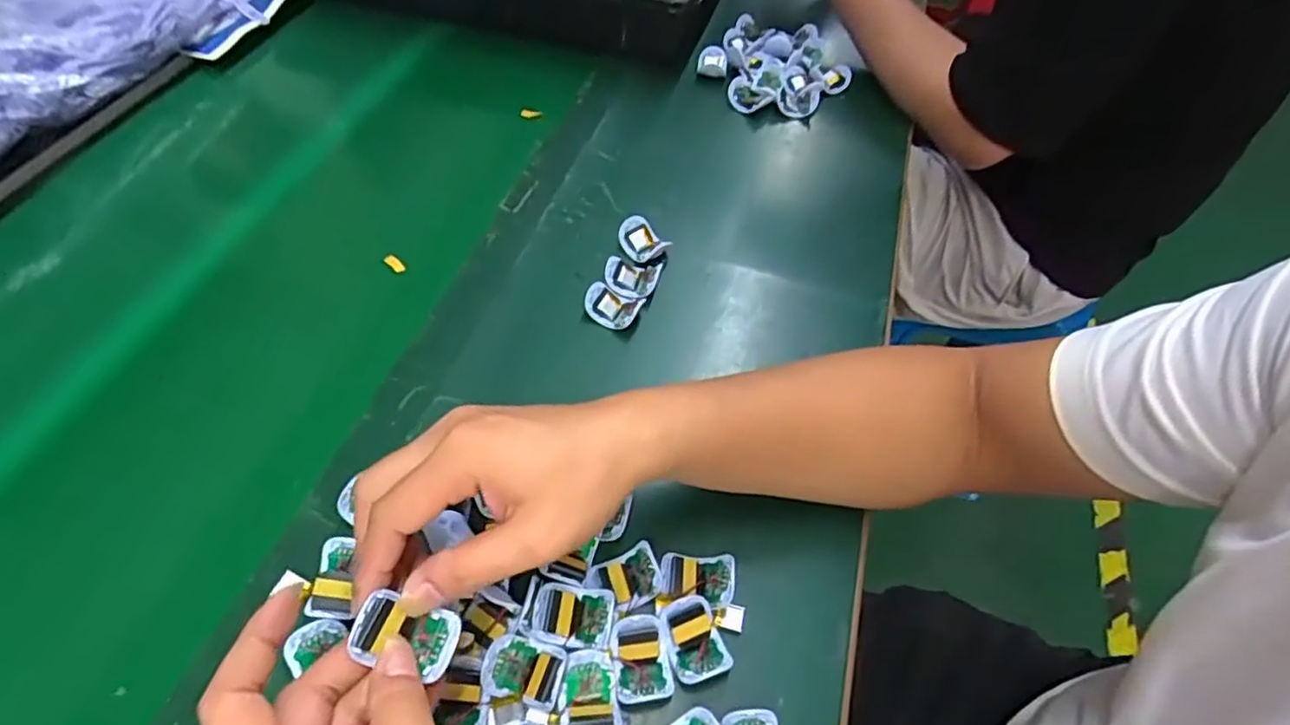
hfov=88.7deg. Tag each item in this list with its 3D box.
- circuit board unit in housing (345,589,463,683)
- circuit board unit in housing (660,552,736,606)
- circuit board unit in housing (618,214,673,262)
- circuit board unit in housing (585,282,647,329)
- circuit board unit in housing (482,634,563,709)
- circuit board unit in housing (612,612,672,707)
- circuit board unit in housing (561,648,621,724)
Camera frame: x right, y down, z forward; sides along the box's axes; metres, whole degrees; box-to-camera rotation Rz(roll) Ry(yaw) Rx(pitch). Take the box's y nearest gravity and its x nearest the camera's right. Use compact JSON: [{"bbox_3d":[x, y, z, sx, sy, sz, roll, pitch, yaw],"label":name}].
[{"bbox_3d":[-0.102,0.116,0.284,0.042,0.011,0.026,22,48,-7],"label":"circuit board unit in housing"},{"bbox_3d":[0.030,0.122,0.377,0.041,0.012,0.027,4,54,-1],"label":"circuit board unit in housing"},{"bbox_3d":[-0.002,-0.101,0.541,0.028,0.018,0.040,-26,60,-20],"label":"circuit board unit in housing"},{"bbox_3d":[-0.024,-0.042,0.500,0.042,0.016,0.029,13,55,6],"label":"circuit board unit in housing"},{"bbox_3d":[-0.063,0.159,0.342,0.039,0.009,0.029,13,55,6],"label":"circuit board unit in housing"},{"bbox_3d":[-0.003,0.155,0.350,0.029,0.009,0.047,-6,55,-8],"label":"circuit board unit in housing"},{"bbox_3d":[-0.028,0.167,0.336,0.028,0.013,0.041,-3,54,-6],"label":"circuit board unit in housing"}]

